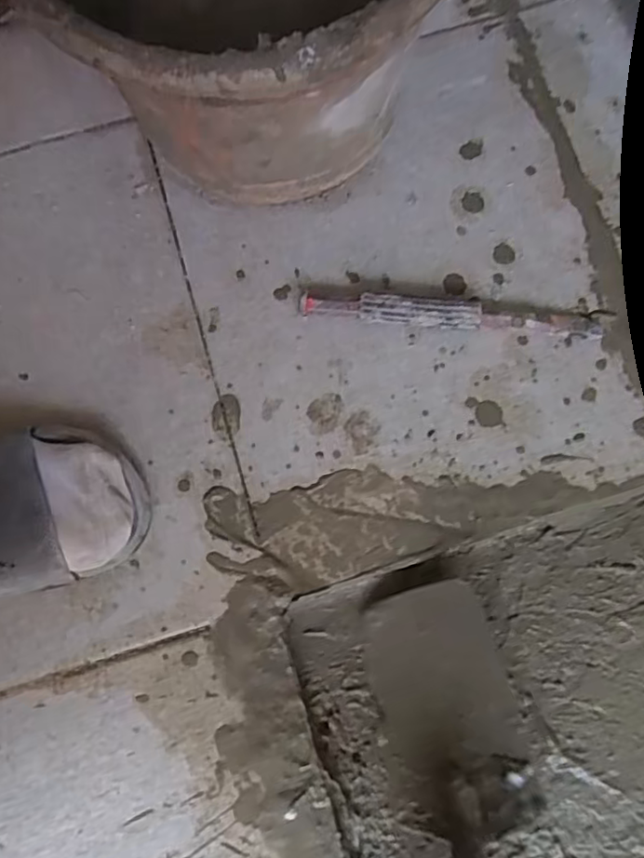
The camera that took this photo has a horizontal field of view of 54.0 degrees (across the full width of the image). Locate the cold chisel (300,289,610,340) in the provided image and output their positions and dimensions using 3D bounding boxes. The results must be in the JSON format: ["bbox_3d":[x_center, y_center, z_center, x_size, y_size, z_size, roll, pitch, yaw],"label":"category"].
[{"bbox_3d":[0.089,-0.079,0.443,0.207,0.023,0.017,5,76,3],"label":"cold chisel"}]

